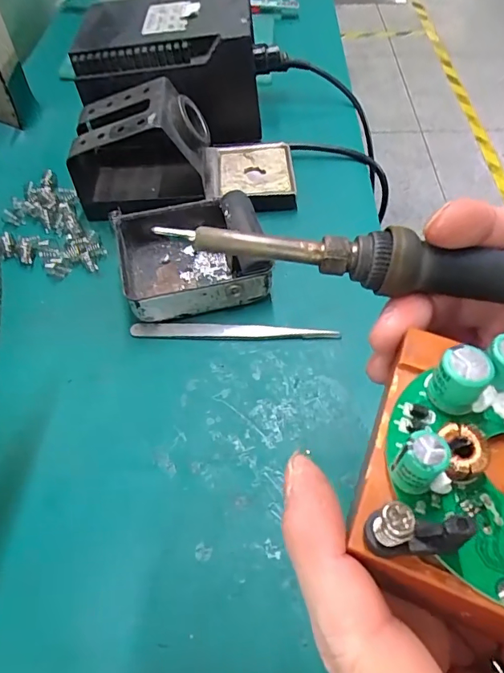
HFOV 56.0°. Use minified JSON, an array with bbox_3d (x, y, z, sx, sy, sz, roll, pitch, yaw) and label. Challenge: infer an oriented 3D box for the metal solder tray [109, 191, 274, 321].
[{"bbox_3d":[-0.041,-0.056,0.315,0.092,0.038,0.090,-14,54,-7],"label":"metal solder tray"}]

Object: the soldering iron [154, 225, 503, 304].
[{"bbox_3d":[0.064,-0.022,0.155,0.185,0.014,0.014,7,53,1],"label":"soldering iron"}]

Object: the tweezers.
[{"bbox_3d":[-0.011,-0.005,0.294,0.126,0.009,0.012,0,53,3],"label":"tweezers"}]

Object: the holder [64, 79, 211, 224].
[{"bbox_3d":[-0.083,-0.137,0.352,0.096,0.070,0.069,-3,53,-3],"label":"holder"}]

